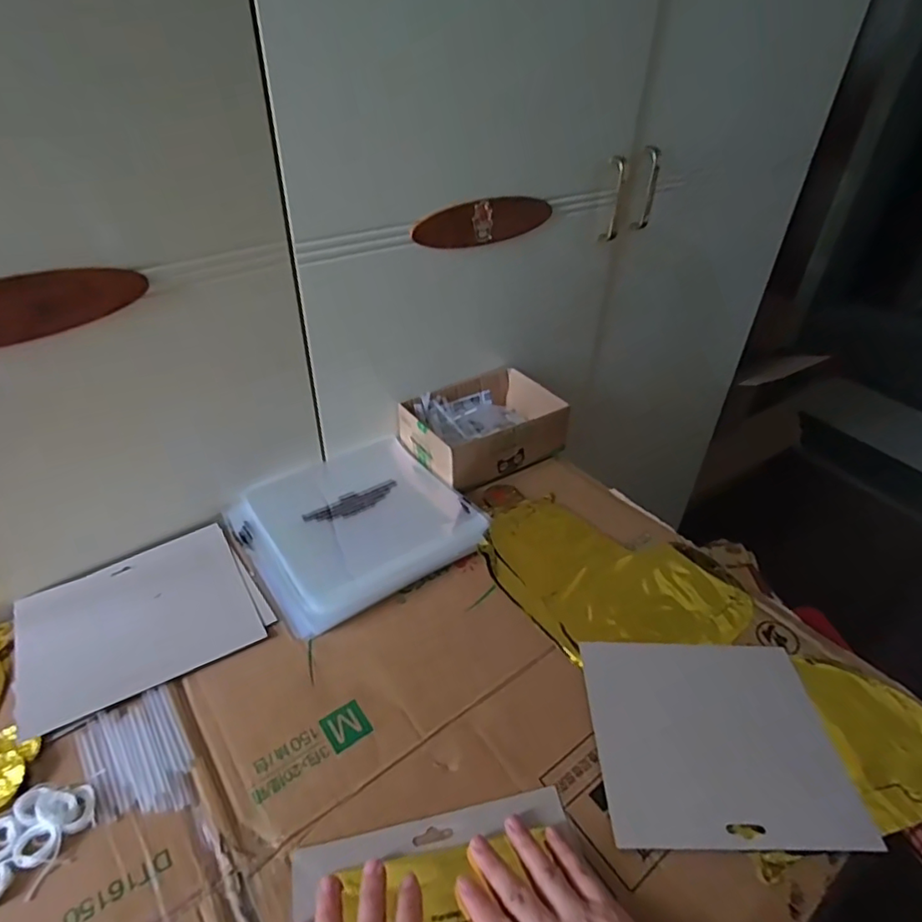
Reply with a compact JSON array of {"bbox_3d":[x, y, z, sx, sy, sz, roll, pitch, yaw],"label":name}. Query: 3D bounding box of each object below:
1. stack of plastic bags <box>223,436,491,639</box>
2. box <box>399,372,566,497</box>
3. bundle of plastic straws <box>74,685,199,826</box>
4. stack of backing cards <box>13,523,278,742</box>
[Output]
[{"bbox_3d":[-0.123,0.060,0.644,0.227,0.018,0.234,-24,45,-29],"label":"stack of plastic bags"},{"bbox_3d":[0.027,-0.043,0.746,0.182,0.066,0.140,-21,44,-26],"label":"box"},{"bbox_3d":[-0.246,0.225,0.437,0.066,0.005,0.102,-25,45,-30],"label":"bundle of plastic straws"},{"bbox_3d":[-0.300,0.145,0.541,0.200,0.008,0.168,-22,44,-27],"label":"stack of backing cards"}]

